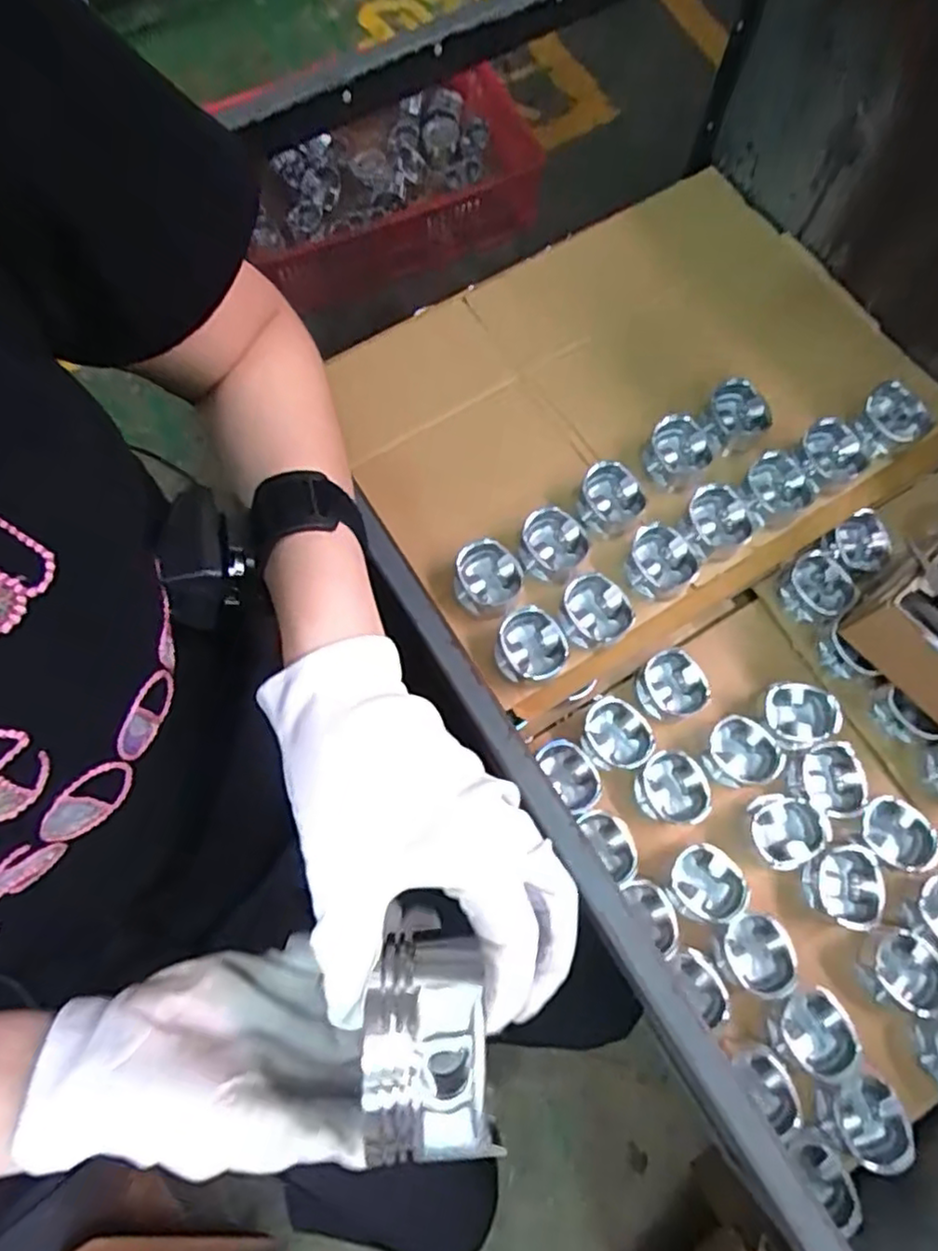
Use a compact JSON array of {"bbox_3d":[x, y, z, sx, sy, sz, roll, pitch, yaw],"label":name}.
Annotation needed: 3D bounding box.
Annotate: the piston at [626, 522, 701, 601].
[{"bbox_3d":[0.211,-0.068,0.738,0.078,0.050,0.075,0,71,0],"label":"piston"}]

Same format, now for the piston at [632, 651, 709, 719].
[{"bbox_3d":[0.230,0.070,0.764,0.075,0.048,0.078,0,71,0],"label":"piston"}]

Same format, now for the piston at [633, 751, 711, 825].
[{"bbox_3d":[0.220,0.178,0.727,0.072,0.044,0.067,0,71,0],"label":"piston"}]

